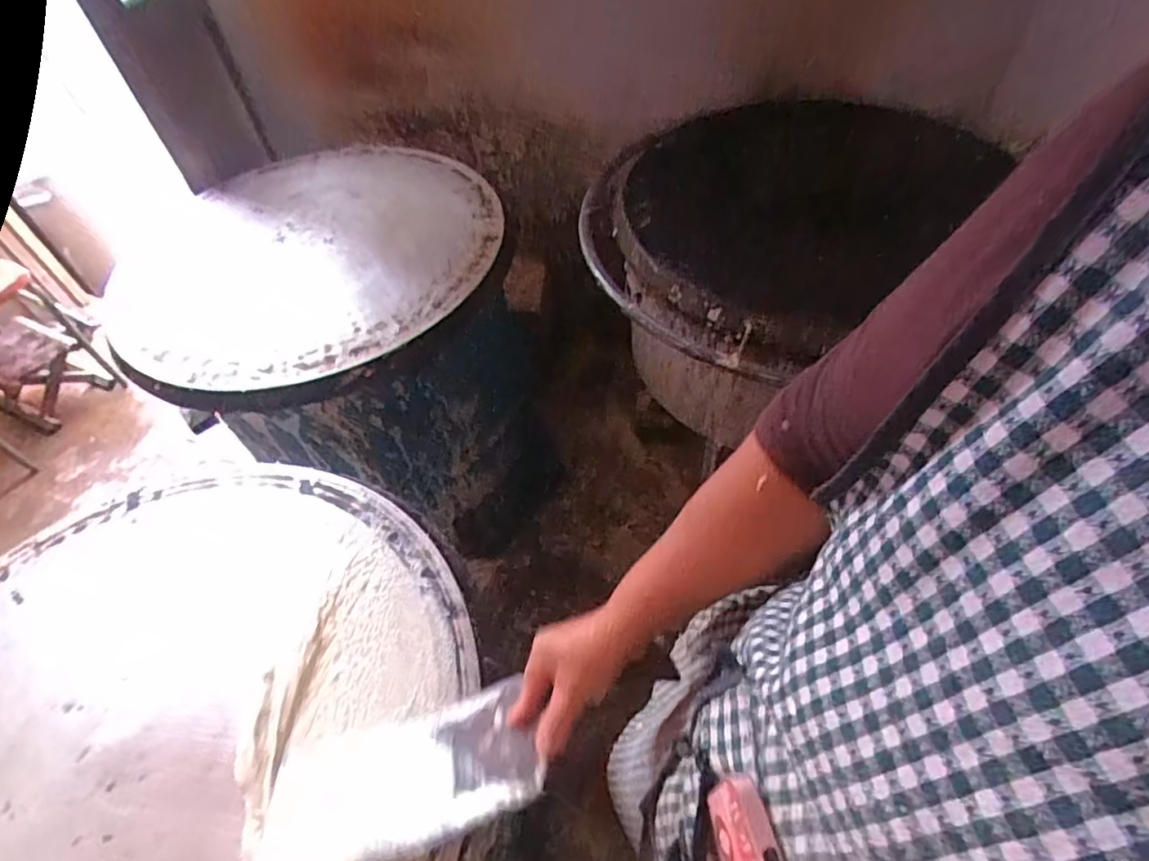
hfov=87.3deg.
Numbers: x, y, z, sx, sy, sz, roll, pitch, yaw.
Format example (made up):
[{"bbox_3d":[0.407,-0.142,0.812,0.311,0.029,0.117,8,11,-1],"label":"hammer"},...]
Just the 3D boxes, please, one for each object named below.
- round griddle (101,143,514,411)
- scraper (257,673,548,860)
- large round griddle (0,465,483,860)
[{"bbox_3d":[-0.452,-0.313,1.025,0.631,0.062,0.671,-1,52,1],"label":"round griddle"},{"bbox_3d":[-0.138,0.279,0.489,0.218,0.022,0.112,-18,32,-4],"label":"scraper"},{"bbox_3d":[-0.394,0.287,0.532,0.588,0.045,0.601,-1,52,1],"label":"large round griddle"}]

